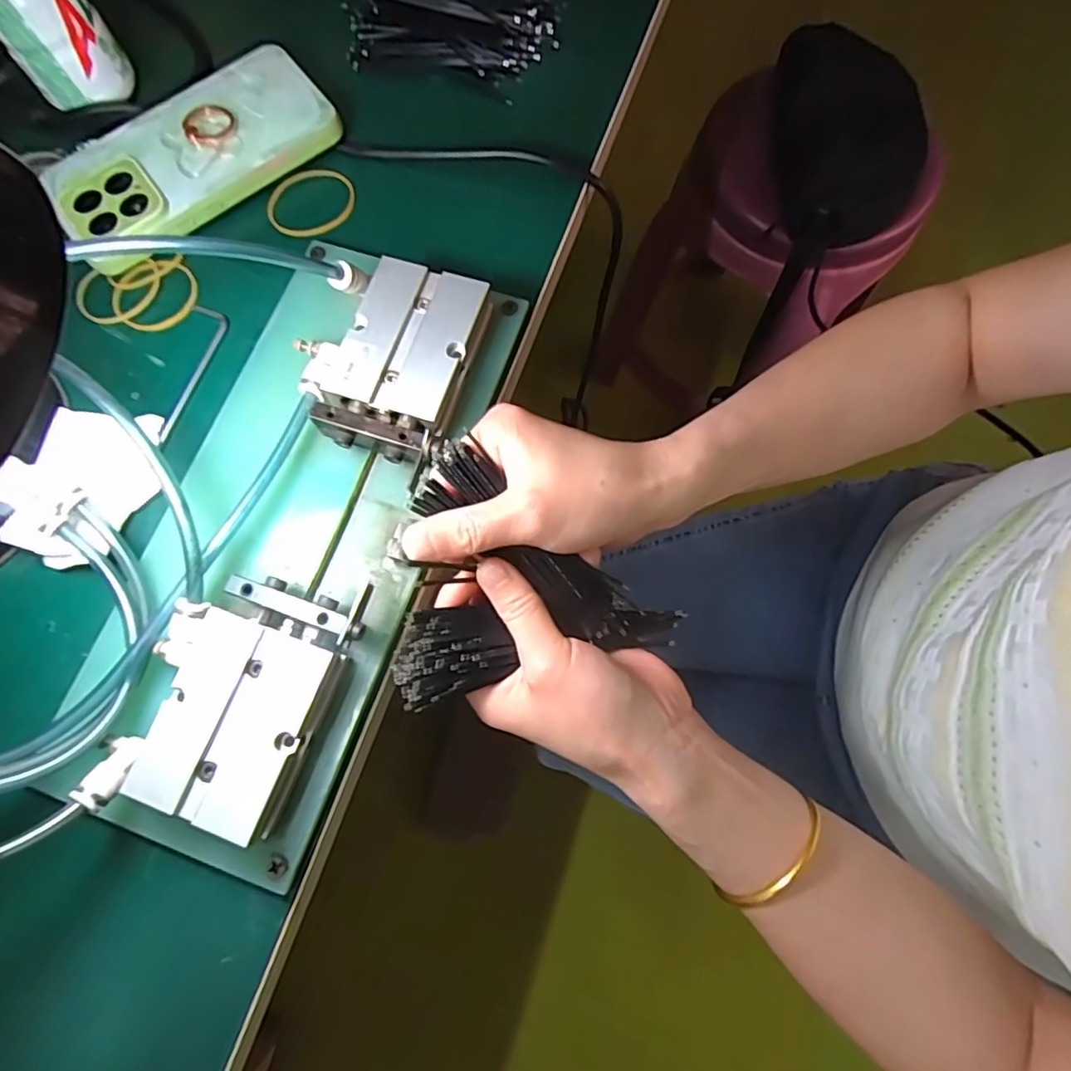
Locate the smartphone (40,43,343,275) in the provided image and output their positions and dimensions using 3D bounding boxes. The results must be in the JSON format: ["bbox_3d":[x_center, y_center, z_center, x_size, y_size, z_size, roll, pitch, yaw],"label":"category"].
[{"bbox_3d":[-0.186,-0.208,0.321,0.150,0.015,0.074,-34,78,-9],"label":"smartphone"}]

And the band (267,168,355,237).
[{"bbox_3d":[-0.123,-0.183,0.325,0.049,0.004,0.036,-36,88,-10],"label":"band"}]

